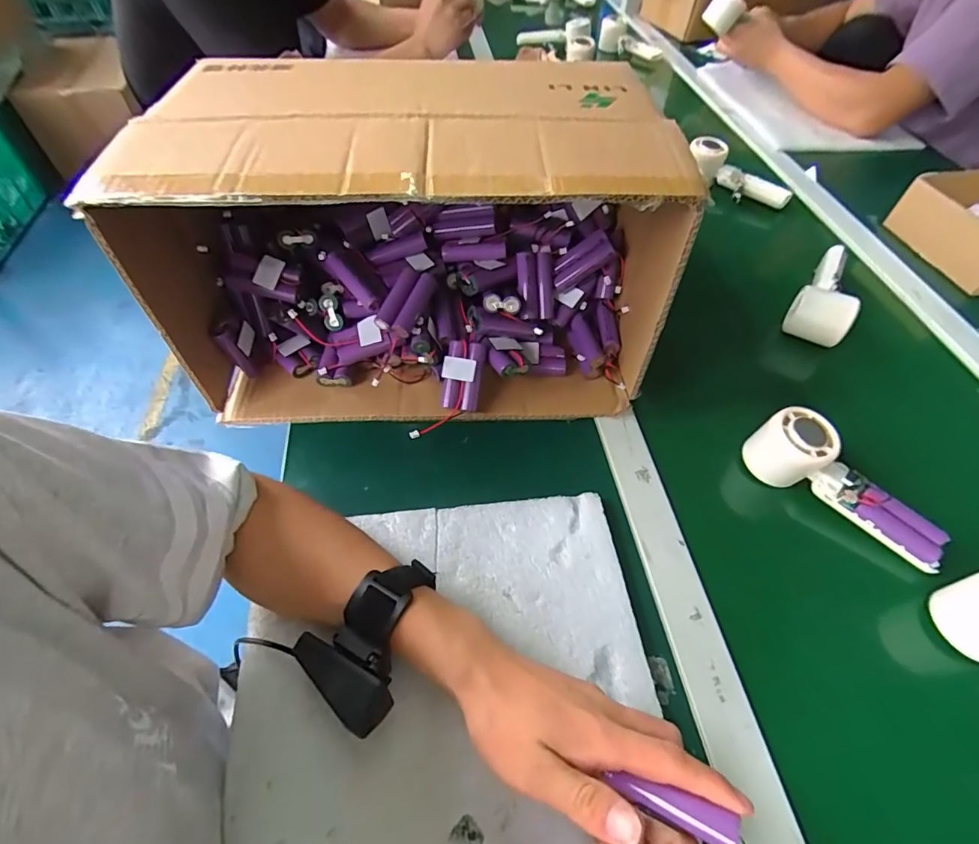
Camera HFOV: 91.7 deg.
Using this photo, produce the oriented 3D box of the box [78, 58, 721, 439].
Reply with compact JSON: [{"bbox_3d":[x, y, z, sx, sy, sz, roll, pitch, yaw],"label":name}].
[{"bbox_3d":[-0.064,-0.168,0.448,0.440,0.224,0.250,-1,54,-3],"label":"box"}]

